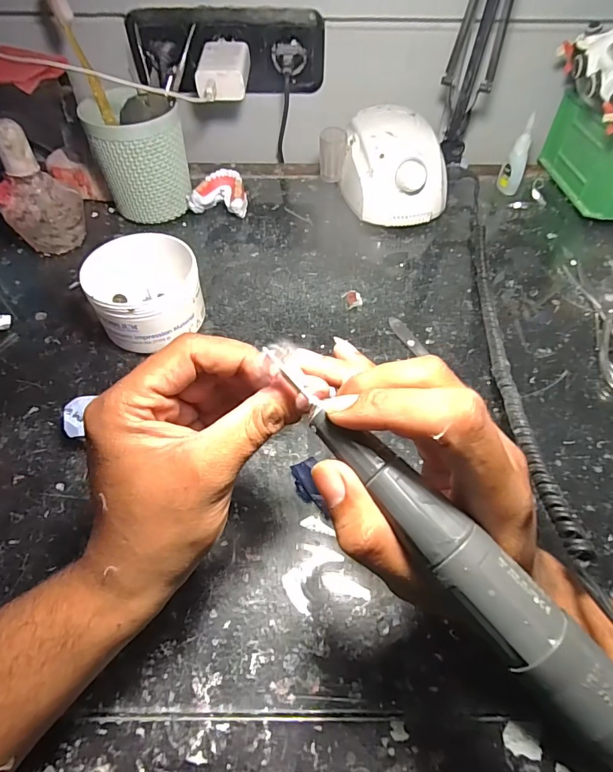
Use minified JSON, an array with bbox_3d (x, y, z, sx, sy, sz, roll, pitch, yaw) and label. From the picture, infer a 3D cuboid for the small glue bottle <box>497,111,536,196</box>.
[{"bbox_3d":[0.251,-0.271,0.519,0.026,0.081,0.020,19,56,13],"label":"small glue bottle"}]

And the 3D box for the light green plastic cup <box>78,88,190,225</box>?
[{"bbox_3d":[-0.179,-0.245,0.479,0.090,0.109,0.087,0,54,0],"label":"light green plastic cup"}]

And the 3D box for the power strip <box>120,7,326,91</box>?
[{"bbox_3d":[-0.087,-0.378,0.498,0.213,0.078,0.034,-3,44,-3],"label":"power strip"}]

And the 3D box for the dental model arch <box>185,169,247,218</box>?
[{"bbox_3d":[-0.099,-0.221,0.509,0.065,0.036,0.050,7,54,5],"label":"dental model arch"}]

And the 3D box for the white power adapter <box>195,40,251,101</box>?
[{"bbox_3d":[-0.091,-0.350,0.484,0.053,0.034,0.085,0,54,0],"label":"white power adapter"}]

